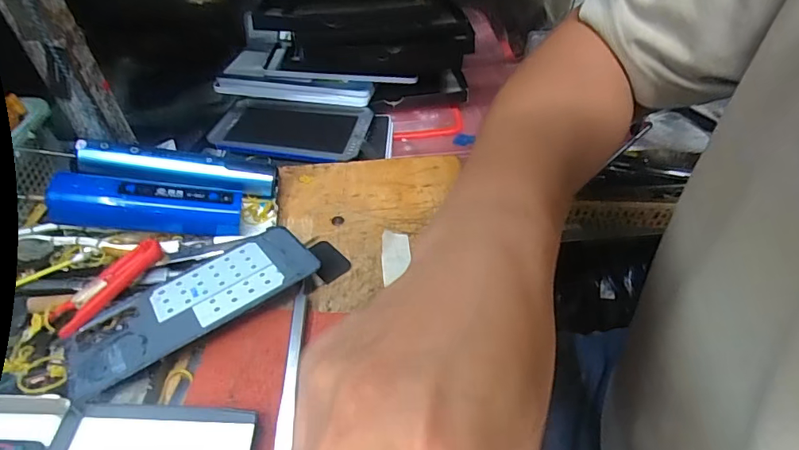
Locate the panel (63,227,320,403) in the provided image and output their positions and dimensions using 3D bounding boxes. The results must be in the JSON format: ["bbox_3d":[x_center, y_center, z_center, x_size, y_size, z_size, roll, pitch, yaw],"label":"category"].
[{"bbox_3d":[-0.140,0.049,0.315,0.157,0.005,0.083,-32,42,-27],"label":"panel"}]

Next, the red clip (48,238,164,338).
[{"bbox_3d":[-0.204,0.039,0.321,0.023,0.018,0.078,23,48,23],"label":"red clip"}]

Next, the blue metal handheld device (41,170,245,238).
[{"bbox_3d":[-0.193,-0.014,0.360,0.129,0.035,0.026,5,40,-20],"label":"blue metal handheld device"}]

